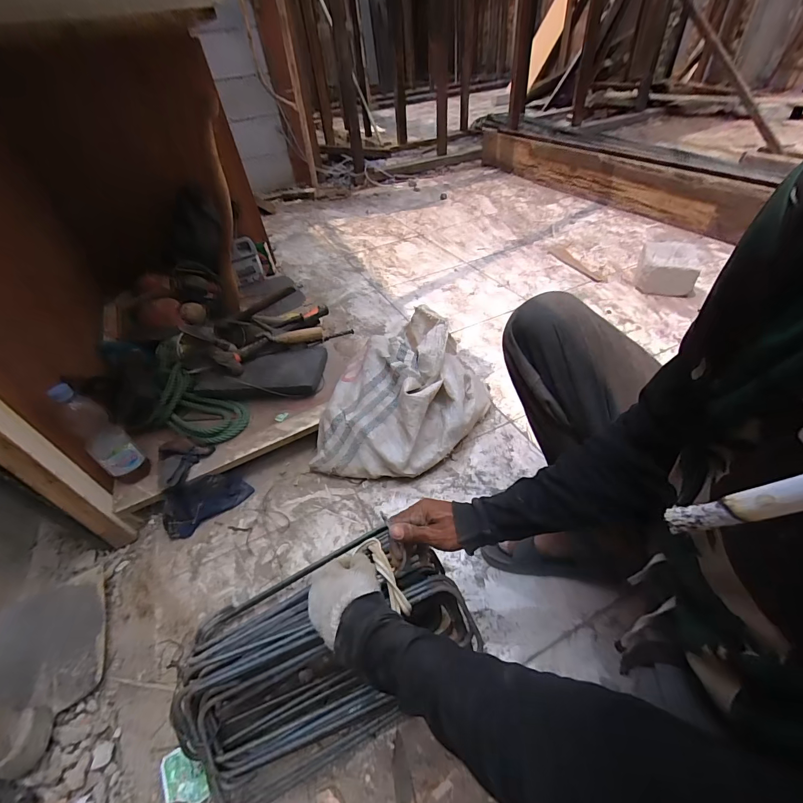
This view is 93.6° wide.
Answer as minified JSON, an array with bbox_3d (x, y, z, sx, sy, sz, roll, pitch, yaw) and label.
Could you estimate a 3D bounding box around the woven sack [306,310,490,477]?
[{"bbox_3d":[0.002,-0.010,0.843,0.308,0.205,0.371,14,47,19],"label":"woven sack"}]

